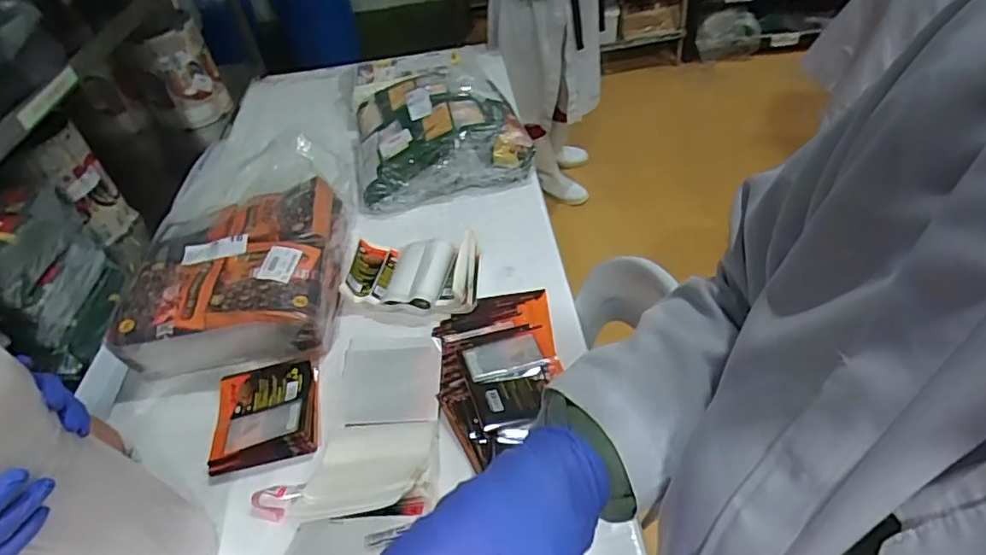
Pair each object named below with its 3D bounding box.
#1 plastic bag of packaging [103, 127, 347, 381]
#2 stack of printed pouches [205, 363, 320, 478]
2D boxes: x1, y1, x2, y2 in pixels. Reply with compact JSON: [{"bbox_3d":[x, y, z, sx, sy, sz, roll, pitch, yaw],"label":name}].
[{"bbox_3d":[-0.445,-0.057,1.026,0.329,0.120,0.455,-9,45,-1],"label":"plastic bag of packaging"},{"bbox_3d":[-0.335,0.197,0.849,0.152,0.027,0.169,-12,45,-4],"label":"stack of printed pouches"}]

